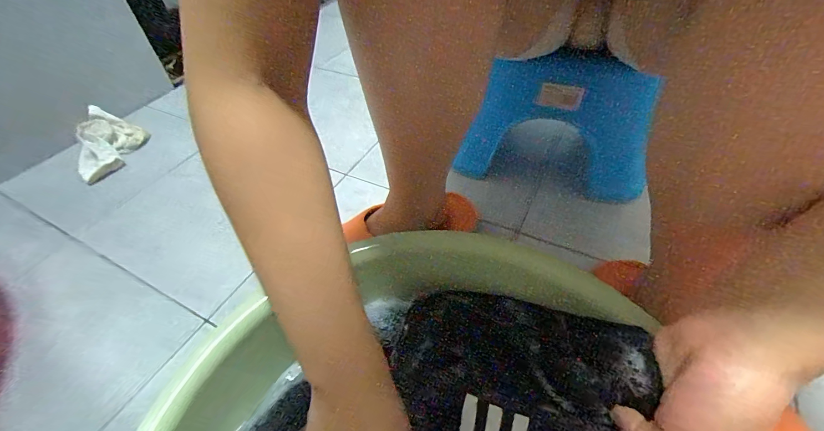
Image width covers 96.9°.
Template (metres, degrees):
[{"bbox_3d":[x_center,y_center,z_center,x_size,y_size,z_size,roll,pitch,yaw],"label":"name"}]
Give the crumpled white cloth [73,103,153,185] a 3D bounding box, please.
[{"bbox_3d":[-0.566,-0.147,0.692,0.095,0.053,0.190,-18,48,-12],"label":"crumpled white cloth"}]

